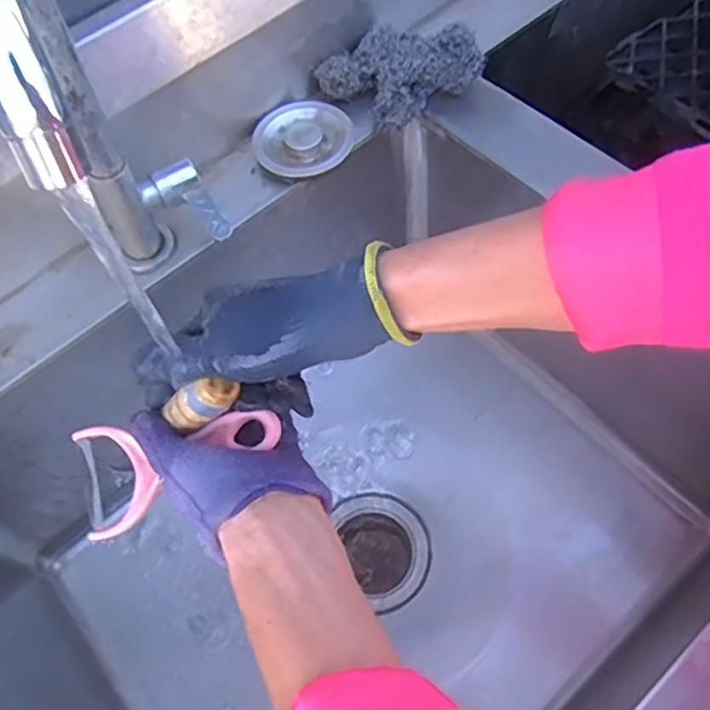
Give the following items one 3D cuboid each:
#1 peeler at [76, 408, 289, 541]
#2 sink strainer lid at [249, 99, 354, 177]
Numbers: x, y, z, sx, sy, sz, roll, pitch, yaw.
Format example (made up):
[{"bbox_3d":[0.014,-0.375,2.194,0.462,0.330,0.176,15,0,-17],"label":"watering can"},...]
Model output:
[{"bbox_3d":[-0.106,0.055,0.397,0.132,0.025,0.065,-26,63,14],"label":"peeler"},{"bbox_3d":[-0.043,-0.181,0.562,0.080,0.016,0.071,10,62,2],"label":"sink strainer lid"}]

